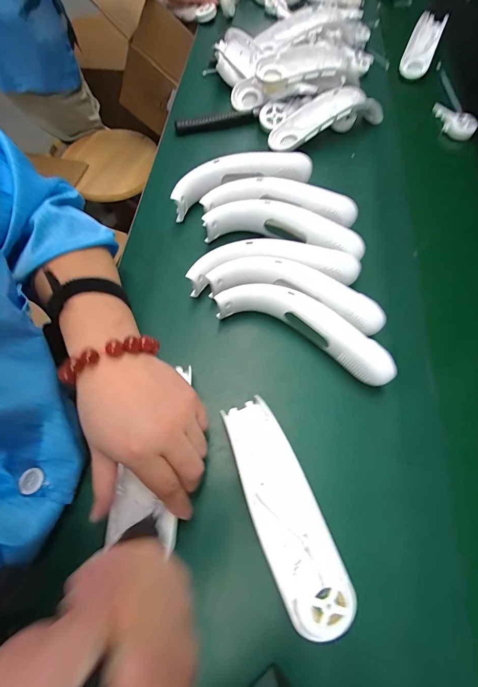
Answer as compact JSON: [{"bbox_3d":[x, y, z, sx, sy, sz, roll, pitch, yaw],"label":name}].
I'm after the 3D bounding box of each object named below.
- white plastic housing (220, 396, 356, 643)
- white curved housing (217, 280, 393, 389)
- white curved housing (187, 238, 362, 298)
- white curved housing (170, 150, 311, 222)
[{"bbox_3d":[0.036,0.143,0.282,0.055,0.046,0.190,-21,69,-9],"label":"white plastic housing"},{"bbox_3d":[0.073,-0.017,0.355,0.195,0.055,0.046,26,69,11],"label":"white curved housing"},{"bbox_3d":[0.040,-0.089,0.387,0.197,0.054,0.054,0,67,0],"label":"white curved housing"},{"bbox_3d":[0.004,-0.221,0.445,0.185,0.056,0.065,-5,67,-2],"label":"white curved housing"}]

